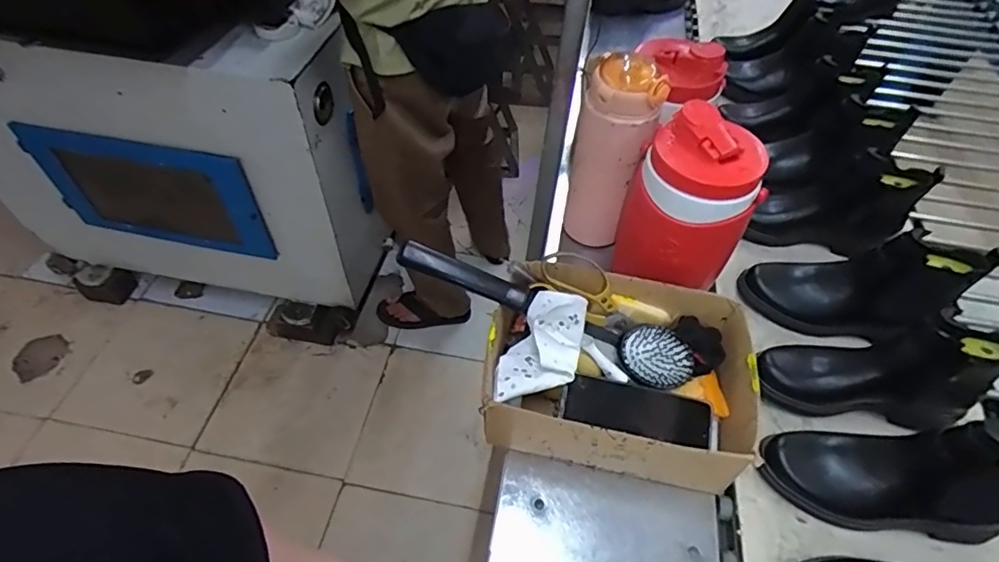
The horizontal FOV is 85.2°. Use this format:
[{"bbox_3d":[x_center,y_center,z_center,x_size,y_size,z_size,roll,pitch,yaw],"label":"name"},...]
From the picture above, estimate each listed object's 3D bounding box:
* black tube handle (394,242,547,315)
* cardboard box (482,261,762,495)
[{"bbox_3d":[-0.034,-0.006,0.609,0.156,0.029,0.034,21,56,-2],"label":"black tube handle"},{"bbox_3d":[0.125,0.098,0.614,0.287,0.112,0.198,10,50,6],"label":"cardboard box"}]

